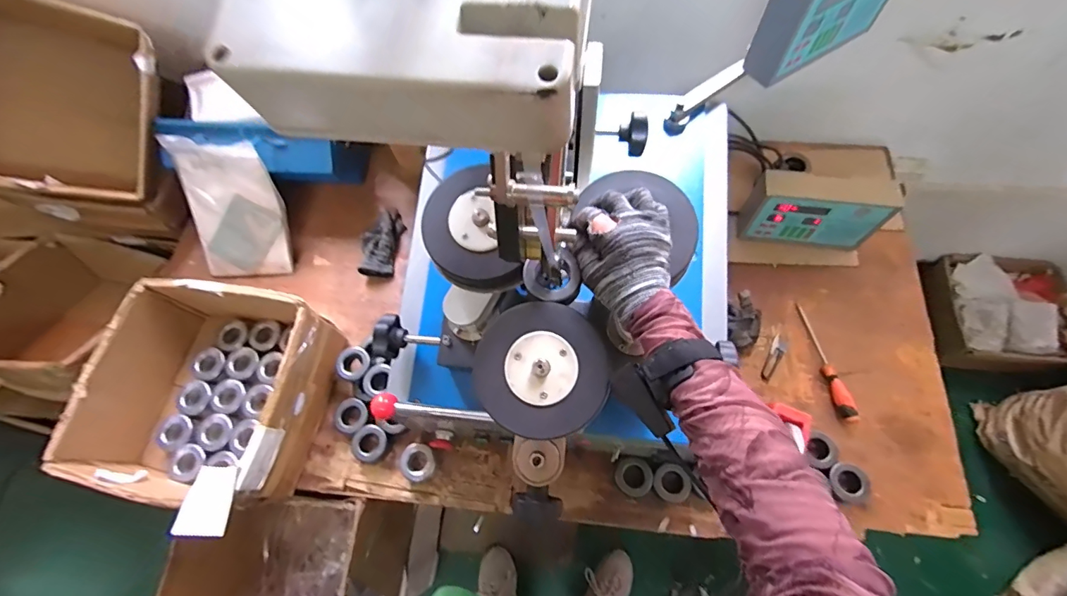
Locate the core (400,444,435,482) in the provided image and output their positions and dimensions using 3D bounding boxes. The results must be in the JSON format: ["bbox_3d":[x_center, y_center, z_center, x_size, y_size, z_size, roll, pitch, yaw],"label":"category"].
[{"bbox_3d":[-0.201,0.290,0.805,0.060,0.042,0.063,3,69,3],"label":"core"}]

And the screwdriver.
[{"bbox_3d":[0.535,0.113,0.833,0.025,0.024,0.226,-11,69,-2],"label":"screwdriver"}]

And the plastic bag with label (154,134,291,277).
[{"bbox_3d":[-0.612,-0.179,0.928,0.182,0.276,0.031,-3,29,2],"label":"plastic bag with label"}]

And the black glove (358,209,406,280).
[{"bbox_3d":[-0.324,-0.121,0.981,0.075,0.032,0.157,9,69,5],"label":"black glove"}]

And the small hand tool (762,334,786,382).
[{"bbox_3d":[0.450,0.113,0.858,0.026,0.010,0.091,28,72,12],"label":"small hand tool"}]

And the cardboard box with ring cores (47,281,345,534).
[{"bbox_3d":[-0.550,0.164,0.800,0.333,0.178,0.350,13,70,7],"label":"cardboard box with ring cores"}]

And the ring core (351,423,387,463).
[{"bbox_3d":[-0.292,0.262,0.822,0.057,0.032,0.064,24,71,11],"label":"ring core"}]

